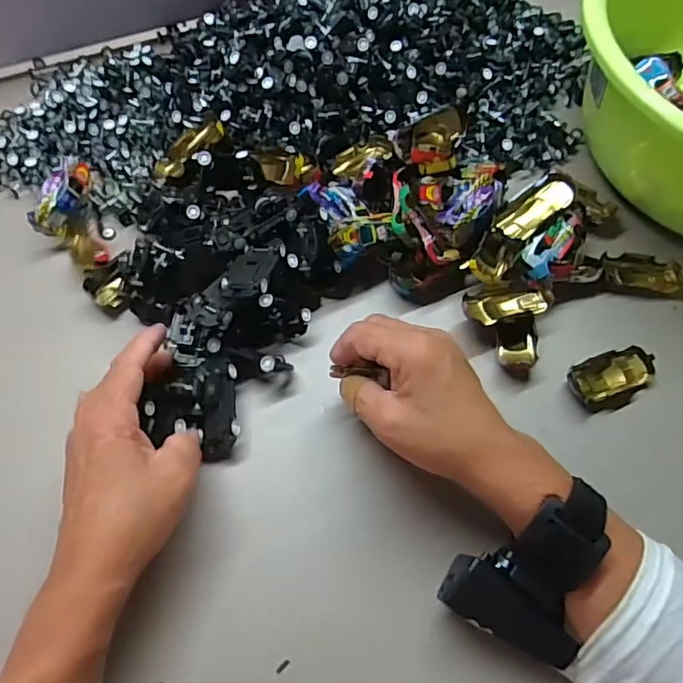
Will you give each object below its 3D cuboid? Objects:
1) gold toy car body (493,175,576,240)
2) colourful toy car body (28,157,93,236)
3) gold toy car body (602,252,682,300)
[{"bbox_3d":[0.146,-0.099,0.420,0.063,0.016,0.029,-38,72,0],"label":"gold toy car body"},{"bbox_3d":[-0.215,-0.109,0.428,0.022,0.031,0.062,10,65,1],"label":"colourful toy car body"},{"bbox_3d":[0.242,-0.054,0.442,0.072,0.013,0.036,1,65,-3],"label":"gold toy car body"}]

